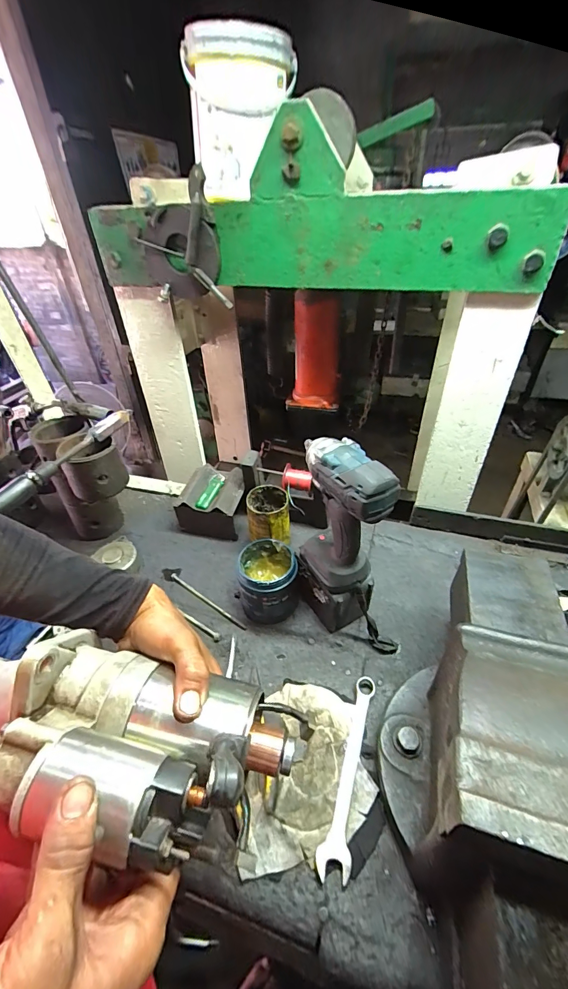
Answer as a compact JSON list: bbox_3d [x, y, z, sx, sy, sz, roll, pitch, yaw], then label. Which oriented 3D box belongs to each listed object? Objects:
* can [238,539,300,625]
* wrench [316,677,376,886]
[{"bbox_3d":[-0.024,0.140,0.592,0.086,0.109,0.092,-2,39,1],"label":"can"},{"bbox_3d":[0.077,0.314,0.438,0.032,0.011,0.201,10,41,15],"label":"wrench"}]

